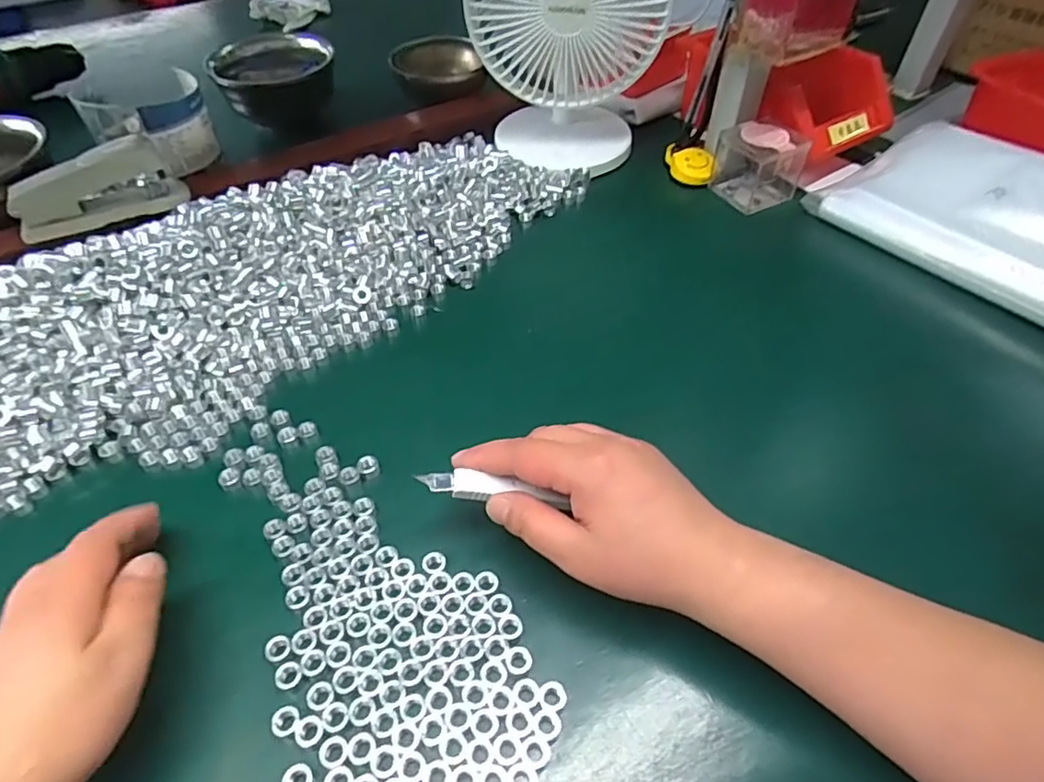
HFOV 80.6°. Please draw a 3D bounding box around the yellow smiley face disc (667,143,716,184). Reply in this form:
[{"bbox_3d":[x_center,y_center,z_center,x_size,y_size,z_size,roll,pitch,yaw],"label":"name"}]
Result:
[{"bbox_3d":[0.158,-0.215,0.582,0.046,0.014,0.037,11,77,12],"label":"yellow smiley face disc"}]

